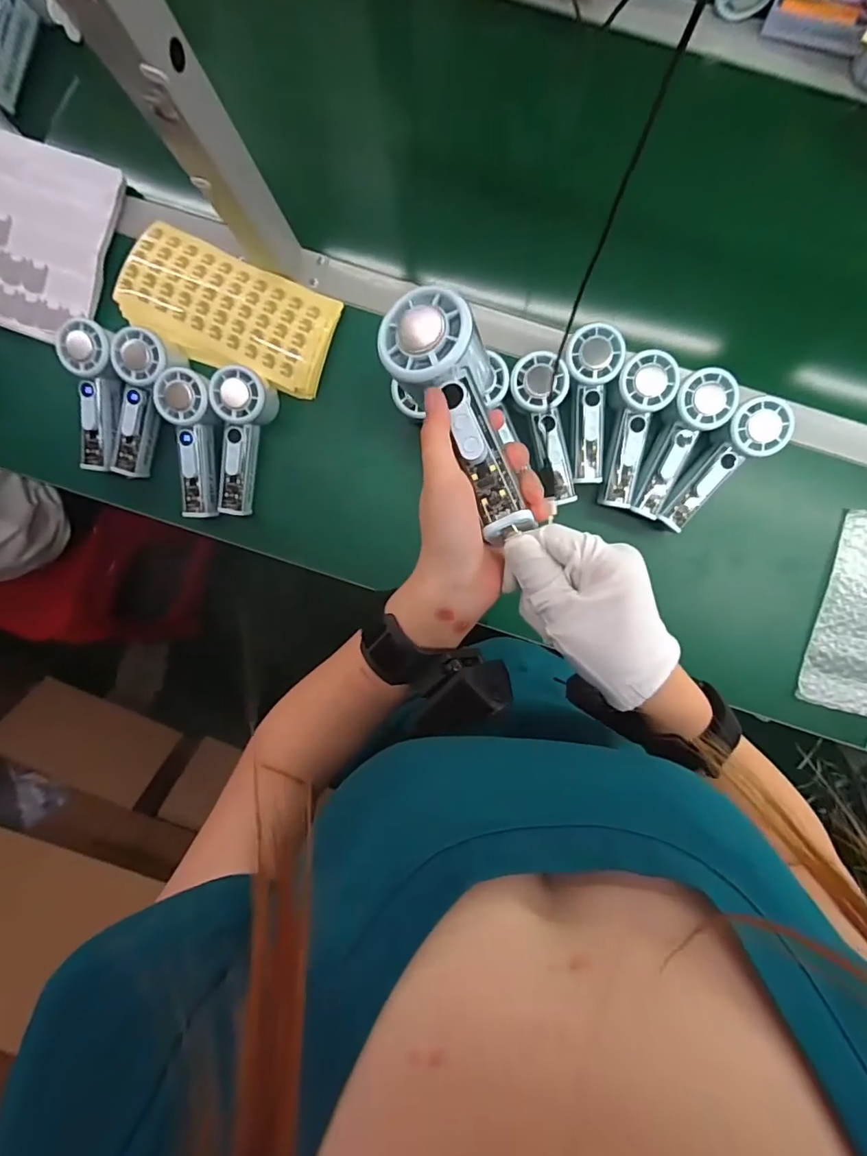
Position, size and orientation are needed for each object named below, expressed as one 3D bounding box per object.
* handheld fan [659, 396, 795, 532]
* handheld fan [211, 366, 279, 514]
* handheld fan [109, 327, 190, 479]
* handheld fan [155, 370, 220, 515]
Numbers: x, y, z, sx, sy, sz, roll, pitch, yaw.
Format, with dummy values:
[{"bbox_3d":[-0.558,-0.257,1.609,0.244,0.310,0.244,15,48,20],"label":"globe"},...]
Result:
[{"bbox_3d":[0.291,-0.117,0.508,0.149,0.028,0.054,-44,92,7],"label":"handheld fan"},{"bbox_3d":[-0.208,-0.144,0.538,0.052,0.046,0.148,6,94,2],"label":"handheld fan"},{"bbox_3d":[-0.319,-0.187,0.548,0.058,0.044,0.152,13,97,2],"label":"handheld fan"},{"bbox_3d":[-0.259,-0.144,0.547,0.057,0.044,0.149,-3,94,3],"label":"handheld fan"}]

